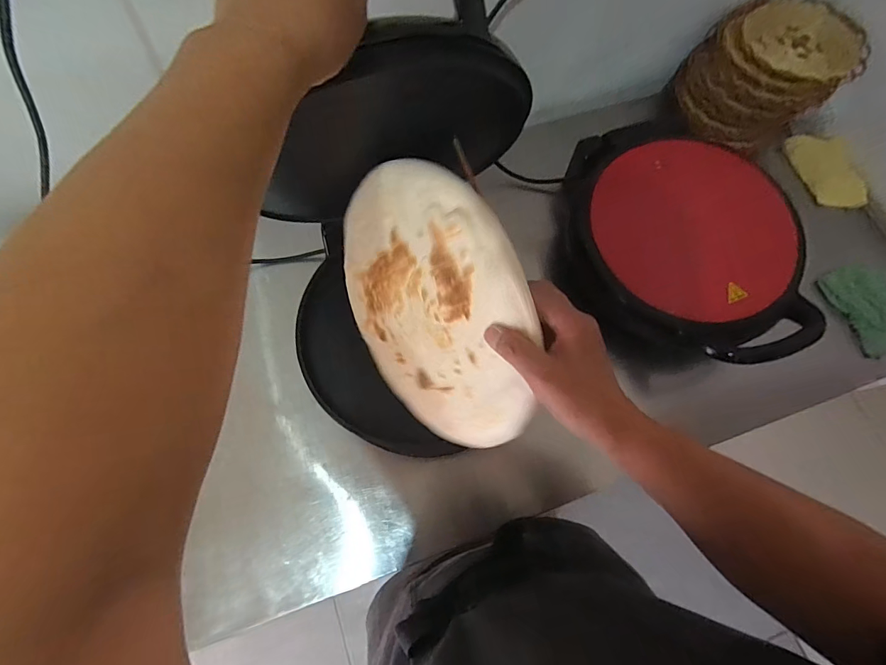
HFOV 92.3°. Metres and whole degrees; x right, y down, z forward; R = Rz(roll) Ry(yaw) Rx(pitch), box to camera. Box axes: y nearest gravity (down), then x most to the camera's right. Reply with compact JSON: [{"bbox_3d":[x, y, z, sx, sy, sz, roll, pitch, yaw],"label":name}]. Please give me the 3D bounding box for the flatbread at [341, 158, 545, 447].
[{"bbox_3d":[-0.022,-0.022,0.434,0.012,0.275,0.275,-26,36,-35],"label":"flatbread"}]

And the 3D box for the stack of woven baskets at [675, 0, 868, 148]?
[{"bbox_3d":[0.510,-0.419,0.691,0.214,0.123,0.188,40,75,10],"label":"stack of woven baskets"}]

